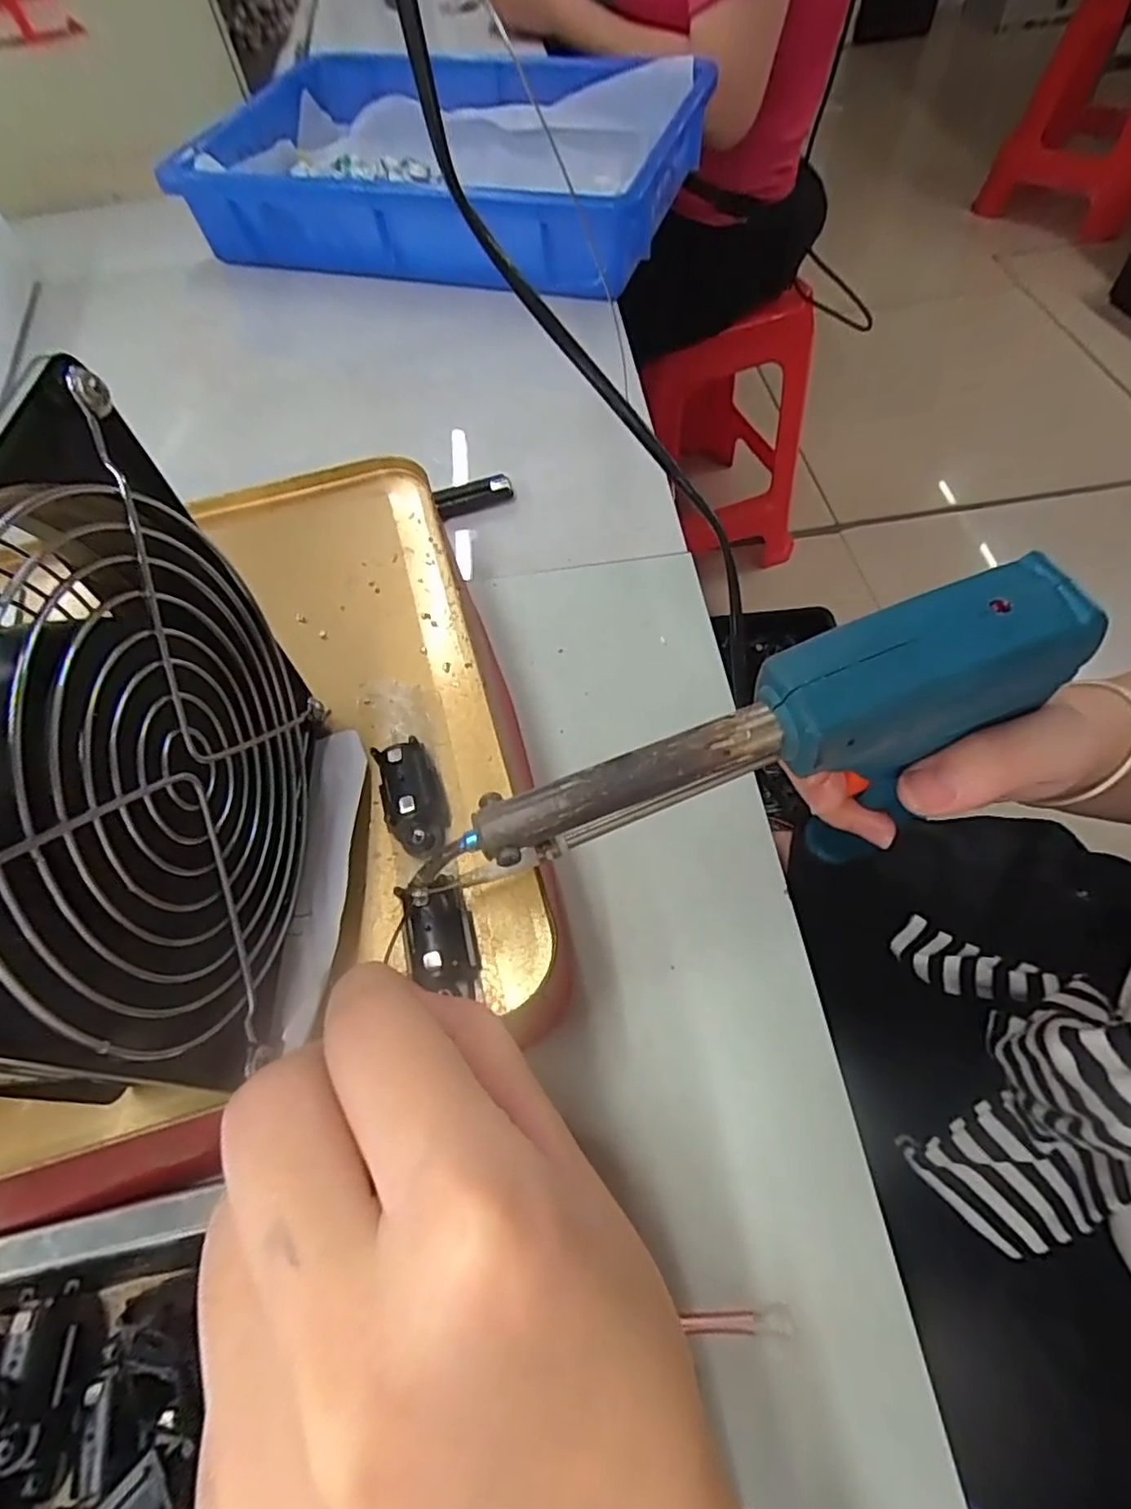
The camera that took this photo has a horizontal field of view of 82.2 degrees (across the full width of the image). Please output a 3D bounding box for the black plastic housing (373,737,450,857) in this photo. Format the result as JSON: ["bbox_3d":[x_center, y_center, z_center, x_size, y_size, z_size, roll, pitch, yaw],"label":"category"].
[{"bbox_3d":[-0.046,0.012,0.193,0.017,0.011,0.035,-17,74,-6],"label":"black plastic housing"}]

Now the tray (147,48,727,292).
[{"bbox_3d":[-0.089,-0.468,0.515,0.357,0.064,0.249,14,62,11],"label":"tray"}]

